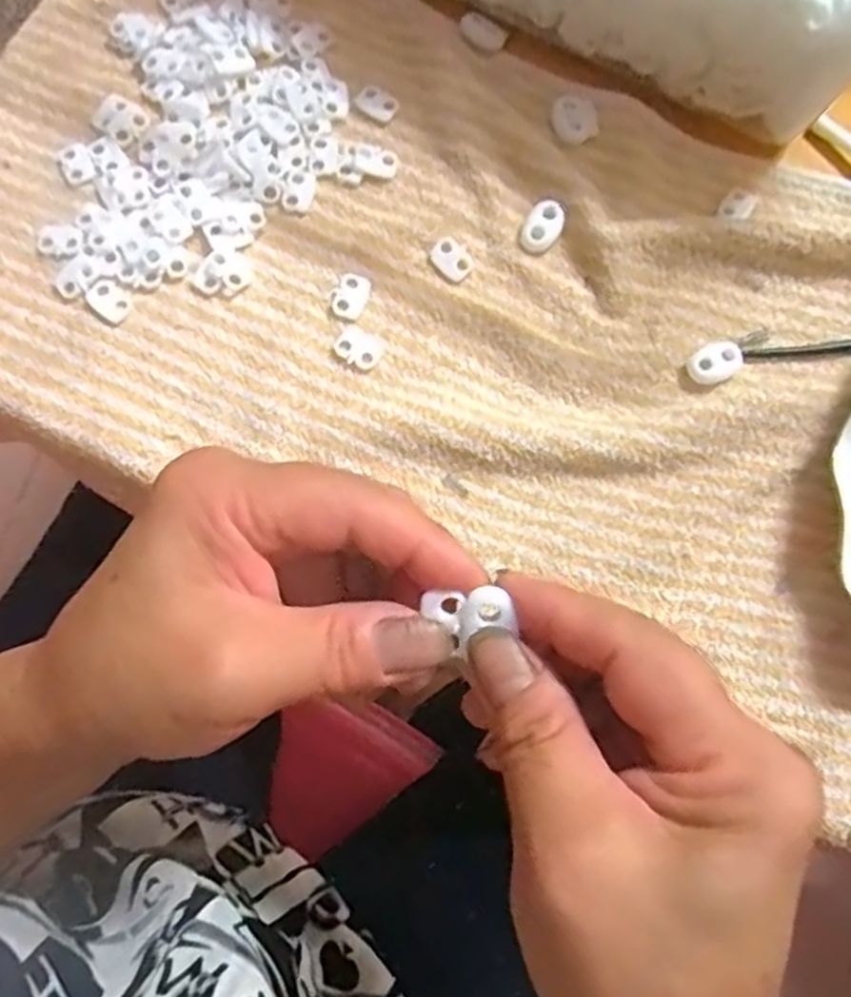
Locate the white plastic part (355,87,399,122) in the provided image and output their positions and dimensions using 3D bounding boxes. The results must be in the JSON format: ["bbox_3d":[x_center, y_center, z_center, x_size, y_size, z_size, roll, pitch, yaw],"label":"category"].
[{"bbox_3d":[-0.021,-0.175,0.337,0.018,0.004,0.012,36,81,6],"label":"white plastic part"}]

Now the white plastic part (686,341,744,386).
[{"bbox_3d":[0.120,-0.055,0.311,0.024,0.004,0.015,-21,80,-5],"label":"white plastic part"}]

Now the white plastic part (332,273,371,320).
[{"bbox_3d":[-0.031,-0.085,0.317,0.014,0.004,0.020,18,79,3],"label":"white plastic part"}]

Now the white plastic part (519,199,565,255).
[{"bbox_3d":[0.050,-0.115,0.322,0.015,0.006,0.023,33,80,6],"label":"white plastic part"}]

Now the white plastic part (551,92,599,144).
[{"bbox_3d":[0.066,-0.168,0.334,0.019,0.004,0.024,-6,79,-2],"label":"white plastic part"}]

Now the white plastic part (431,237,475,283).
[{"bbox_3d":[0.012,-0.101,0.322,0.014,0.004,0.018,-42,82,-8],"label":"white plastic part"}]

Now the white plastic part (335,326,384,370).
[{"bbox_3d":[-0.027,-0.062,0.313,0.019,0.004,0.014,28,80,5],"label":"white plastic part"}]

